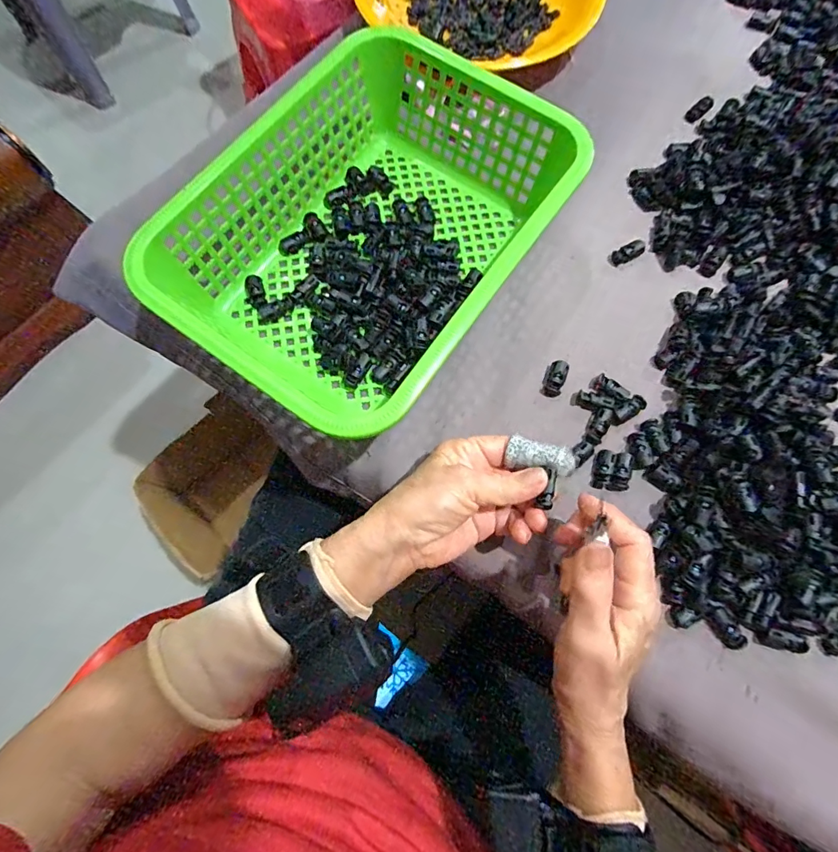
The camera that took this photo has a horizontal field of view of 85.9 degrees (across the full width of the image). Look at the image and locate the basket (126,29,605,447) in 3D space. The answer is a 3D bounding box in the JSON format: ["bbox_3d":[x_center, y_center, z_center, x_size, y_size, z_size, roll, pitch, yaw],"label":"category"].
[{"bbox_3d":[-0.029,-0.149,0.347,0.216,0.093,0.293,35,83,9],"label":"basket"}]

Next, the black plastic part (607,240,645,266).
[{"bbox_3d":[0.181,-0.151,0.390,0.035,0.006,0.013,-27,76,-8],"label":"black plastic part"}]

